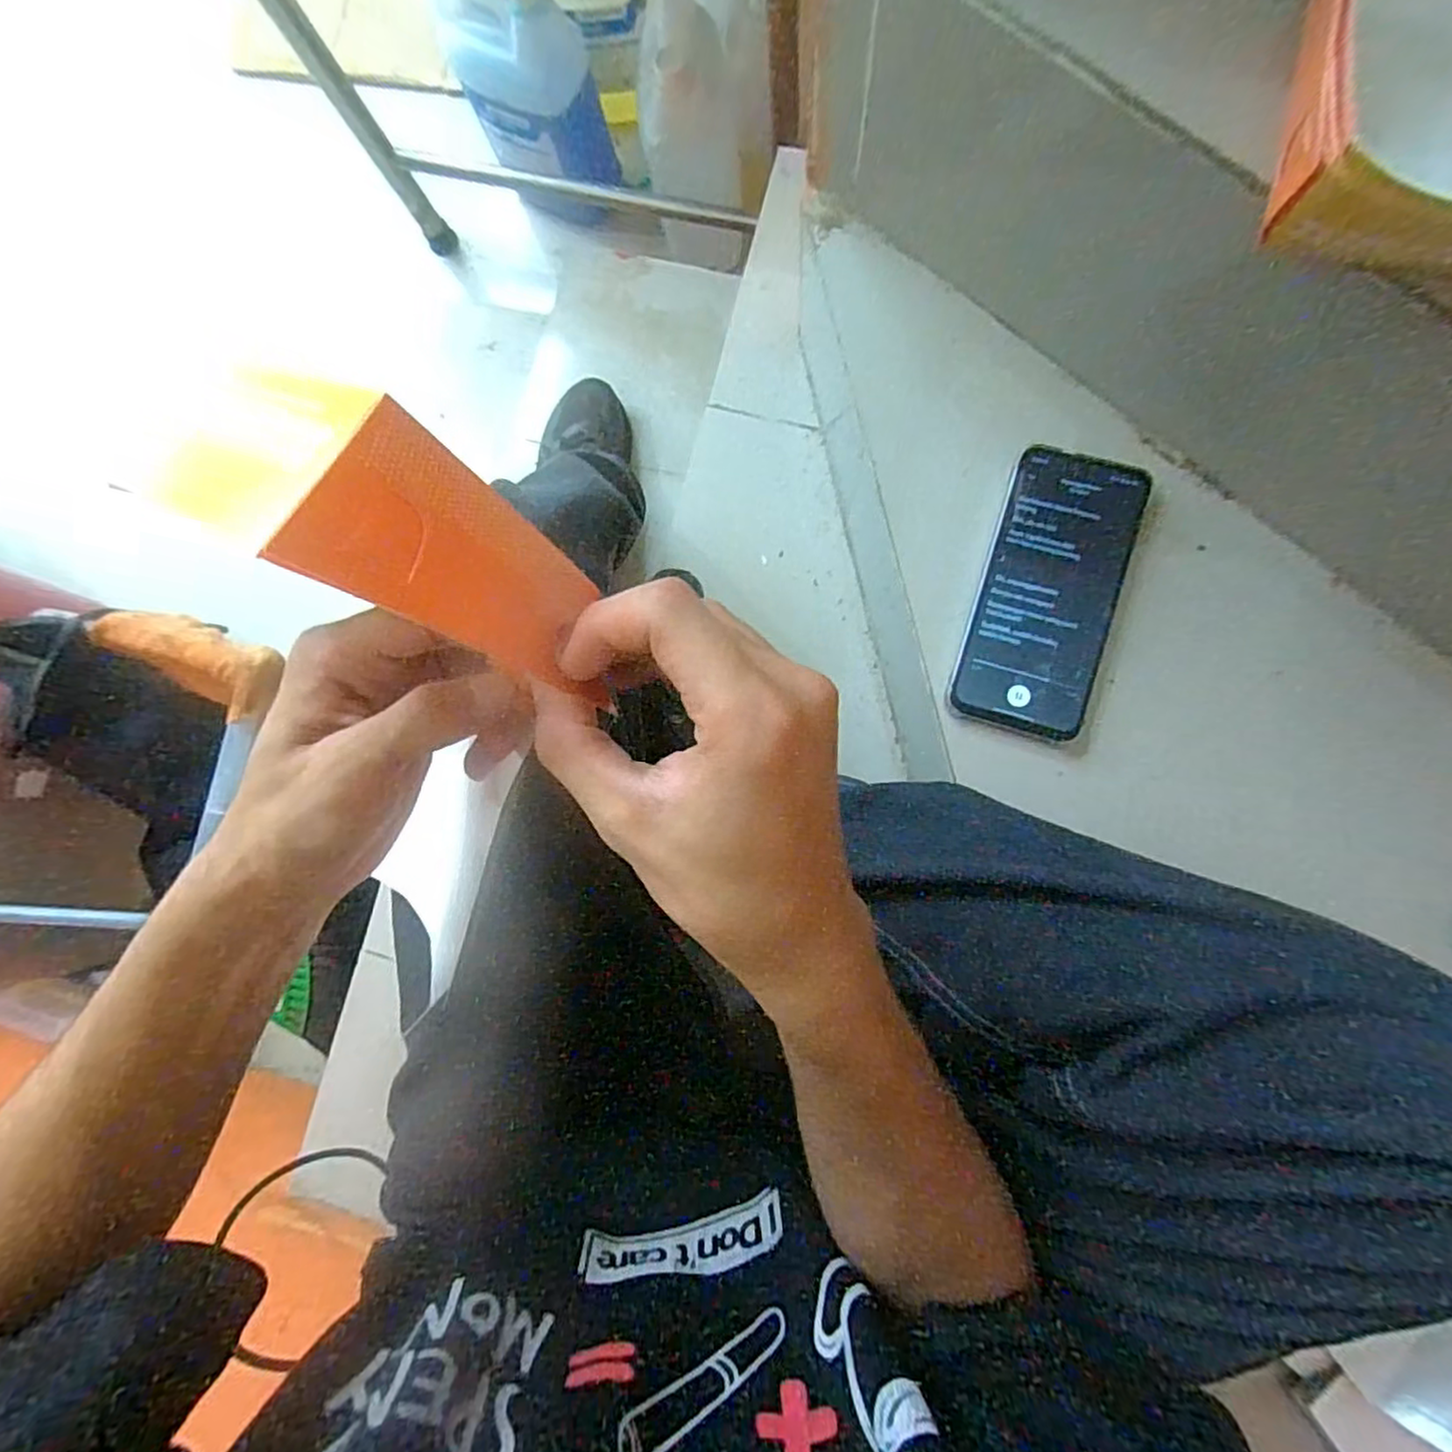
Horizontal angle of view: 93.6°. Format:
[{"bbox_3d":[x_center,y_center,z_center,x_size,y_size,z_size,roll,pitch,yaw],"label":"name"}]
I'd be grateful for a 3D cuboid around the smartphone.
[{"bbox_3d":[0.185,-0.076,0.388,0.076,0.007,0.161,17,88,7],"label":"smartphone"}]

